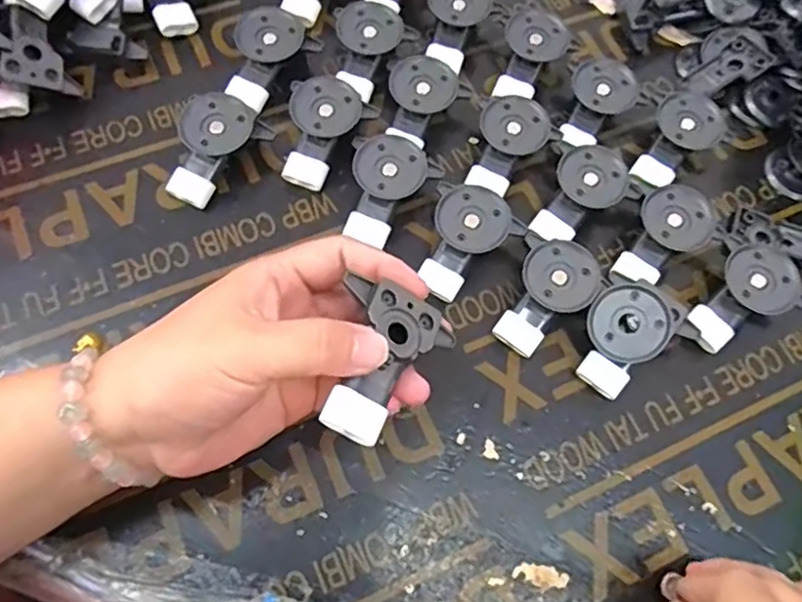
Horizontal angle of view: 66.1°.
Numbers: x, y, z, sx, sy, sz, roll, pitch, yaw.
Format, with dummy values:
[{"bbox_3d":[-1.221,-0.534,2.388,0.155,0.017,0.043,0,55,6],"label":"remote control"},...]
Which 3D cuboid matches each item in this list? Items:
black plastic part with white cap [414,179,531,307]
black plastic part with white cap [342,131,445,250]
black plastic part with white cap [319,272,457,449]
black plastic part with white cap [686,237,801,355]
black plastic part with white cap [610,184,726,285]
[{"bbox_3d":[0.033,-0.036,0.365,0.052,0.029,0.062,39,71,11],"label":"black plastic part with white cap"},{"bbox_3d":[-0.013,-0.068,0.374,0.049,0.030,0.061,33,70,9],"label":"black plastic part with white cap"},{"bbox_3d":[-0.013,0.025,0.267,0.045,0.021,0.067,41,69,-13],"label":"black plastic part with white cap"},{"bbox_3d":[0.203,0.001,0.364,0.048,0.028,0.064,36,70,10],"label":"black plastic part with white cap"},{"bbox_3d":[0.161,-0.037,0.377,0.044,0.027,0.065,34,70,9],"label":"black plastic part with white cap"}]

